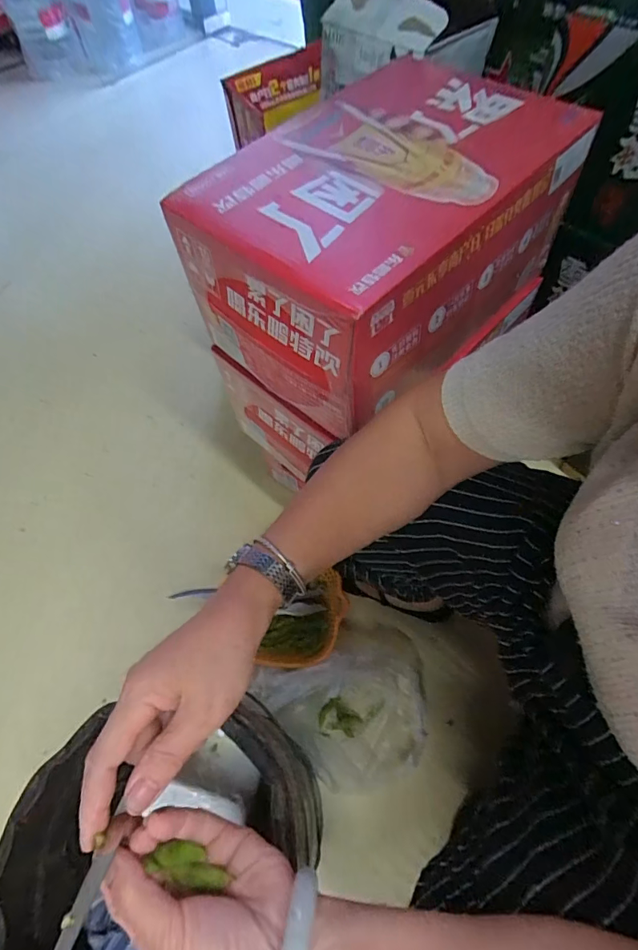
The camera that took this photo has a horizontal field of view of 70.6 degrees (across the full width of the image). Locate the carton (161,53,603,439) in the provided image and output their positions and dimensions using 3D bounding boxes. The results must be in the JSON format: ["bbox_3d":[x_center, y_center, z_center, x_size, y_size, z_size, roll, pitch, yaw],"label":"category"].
[{"bbox_3d":[0.075,-0.281,0.530,0.410,0.169,0.281,-42,65,-18],"label":"carton"}]

